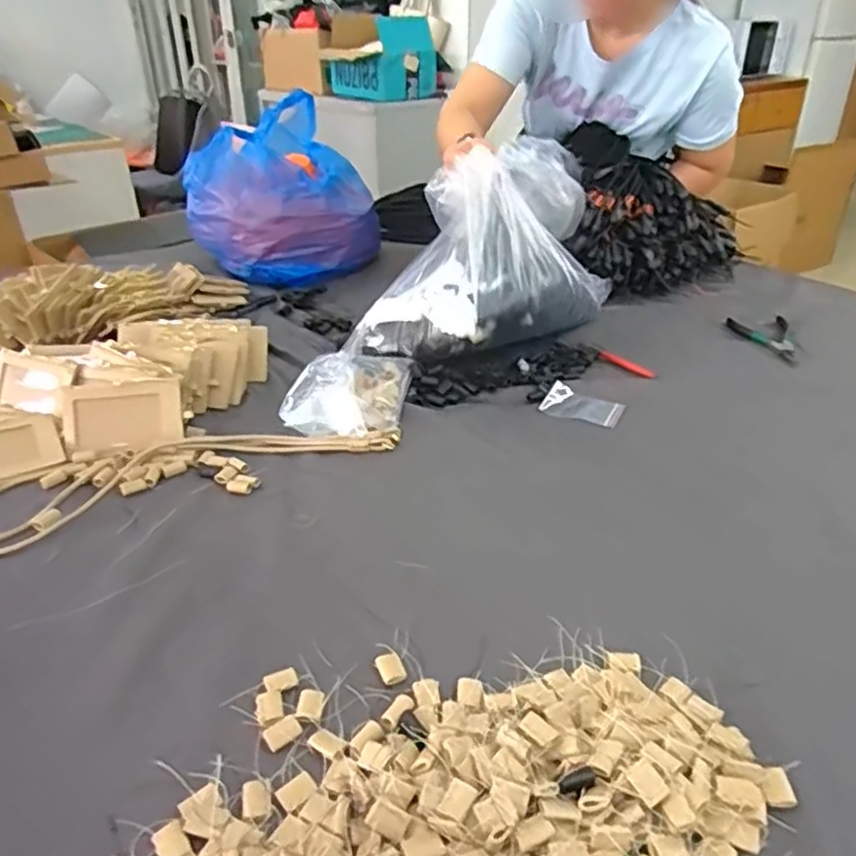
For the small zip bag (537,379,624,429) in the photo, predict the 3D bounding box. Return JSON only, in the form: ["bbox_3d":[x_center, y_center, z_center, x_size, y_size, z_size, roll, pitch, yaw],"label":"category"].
[{"bbox_3d":[0.173,-0.024,0.762,0.085,0.004,0.064,18,39,22],"label":"small zip bag"}]

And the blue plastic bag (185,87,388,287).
[{"bbox_3d":[-0.249,-0.404,1.198,0.308,0.236,0.293,-3,31,-4],"label":"blue plastic bag"}]

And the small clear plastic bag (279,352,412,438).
[{"bbox_3d":[-0.090,-0.045,0.753,0.124,0.039,0.160,4,29,8],"label":"small clear plastic bag"}]

